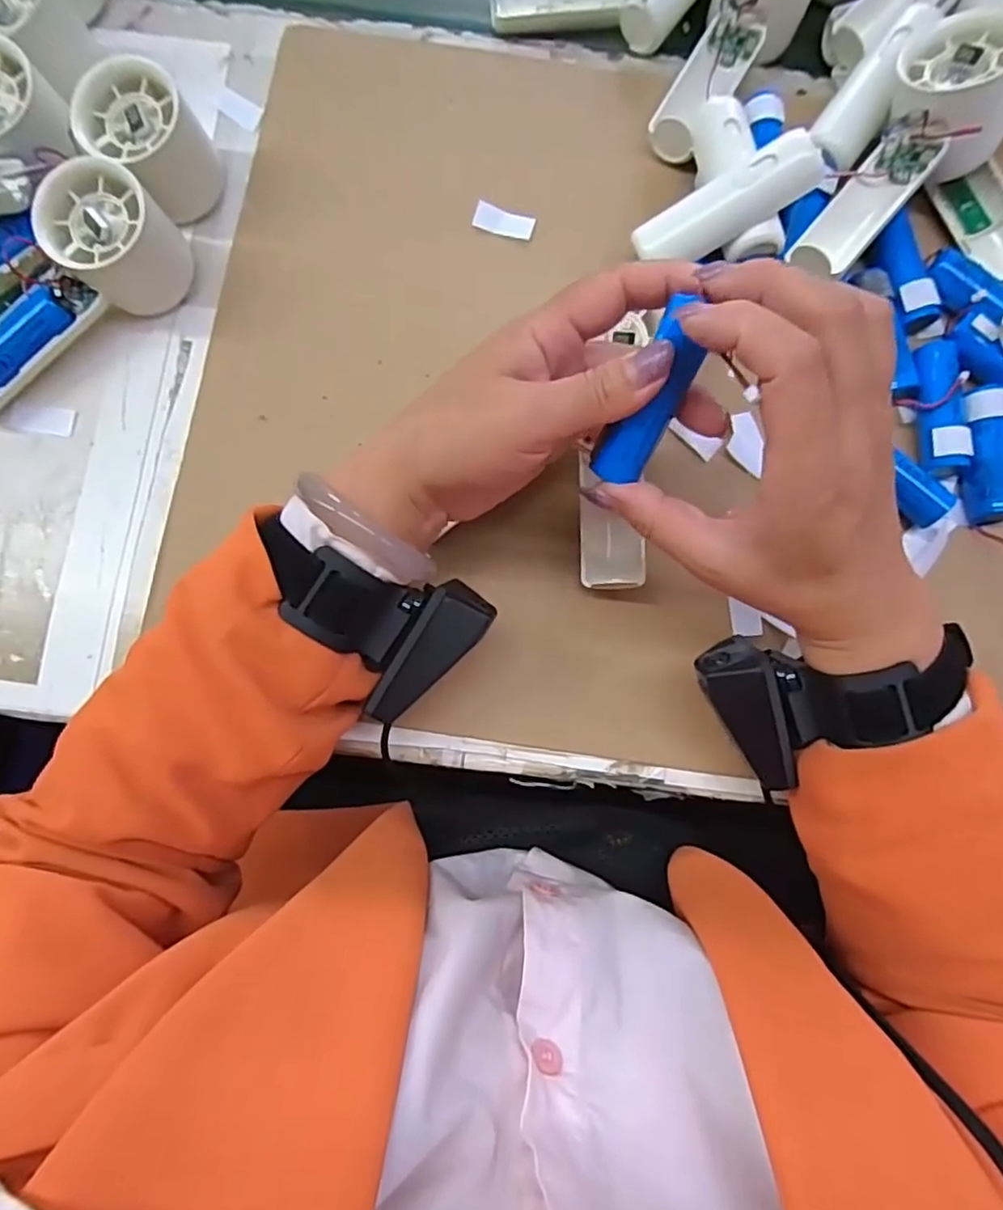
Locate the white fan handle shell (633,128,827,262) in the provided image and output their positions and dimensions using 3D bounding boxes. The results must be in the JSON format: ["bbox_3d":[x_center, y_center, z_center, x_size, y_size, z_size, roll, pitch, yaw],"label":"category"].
[{"bbox_3d":[0.118,-0.210,0.335,0.093,0.018,0.027,-22,80,17],"label":"white fan handle shell"}]

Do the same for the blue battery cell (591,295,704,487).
[{"bbox_3d":[0.058,-0.078,0.246,0.021,0.065,0.017,30,36,5],"label":"blue battery cell"}]

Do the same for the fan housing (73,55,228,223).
[{"bbox_3d":[-0.193,-0.251,0.351,0.058,0.055,0.055,-39,82,-6],"label":"fan housing"}]

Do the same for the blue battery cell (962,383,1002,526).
[{"bbox_3d":[0.264,-0.081,0.344,0.023,0.018,0.073,0,80,0],"label":"blue battery cell"}]

